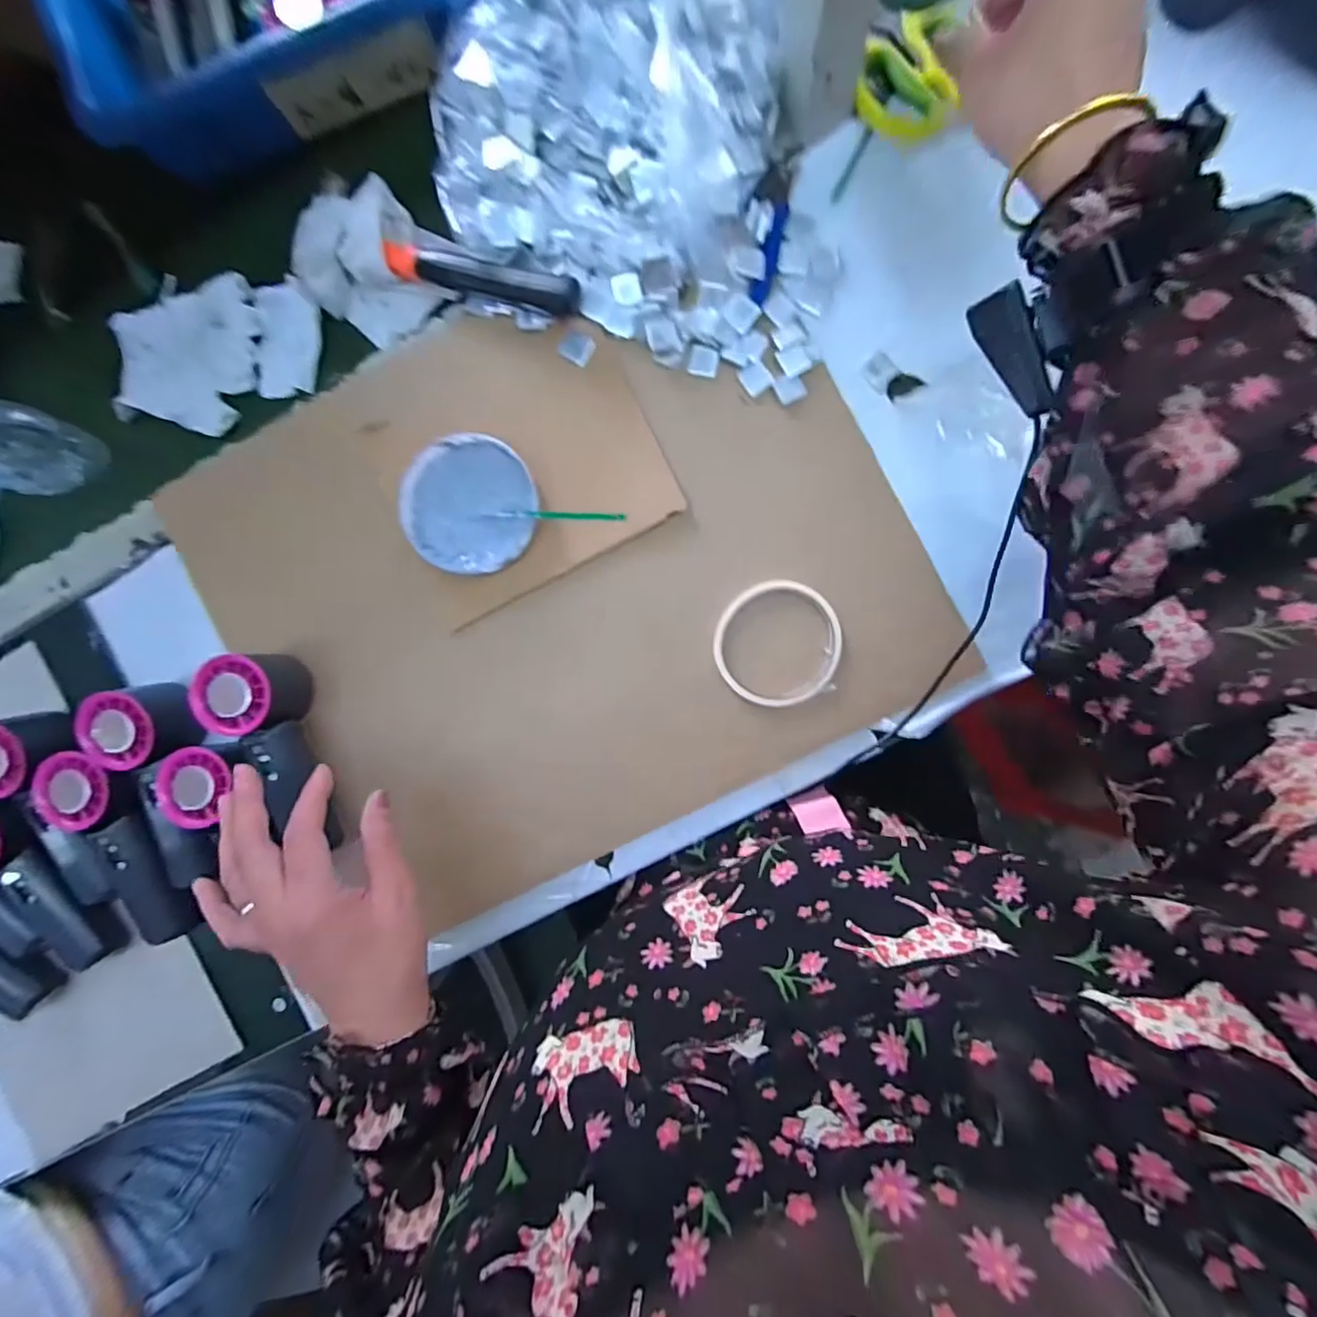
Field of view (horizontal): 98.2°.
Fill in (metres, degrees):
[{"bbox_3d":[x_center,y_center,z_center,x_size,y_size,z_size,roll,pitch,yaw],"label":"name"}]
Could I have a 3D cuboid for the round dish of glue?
[{"bbox_3d":[-0.139,-0.113,0.422,0.097,0.014,0.099,-2,90,6],"label":"round dish of glue"}]

